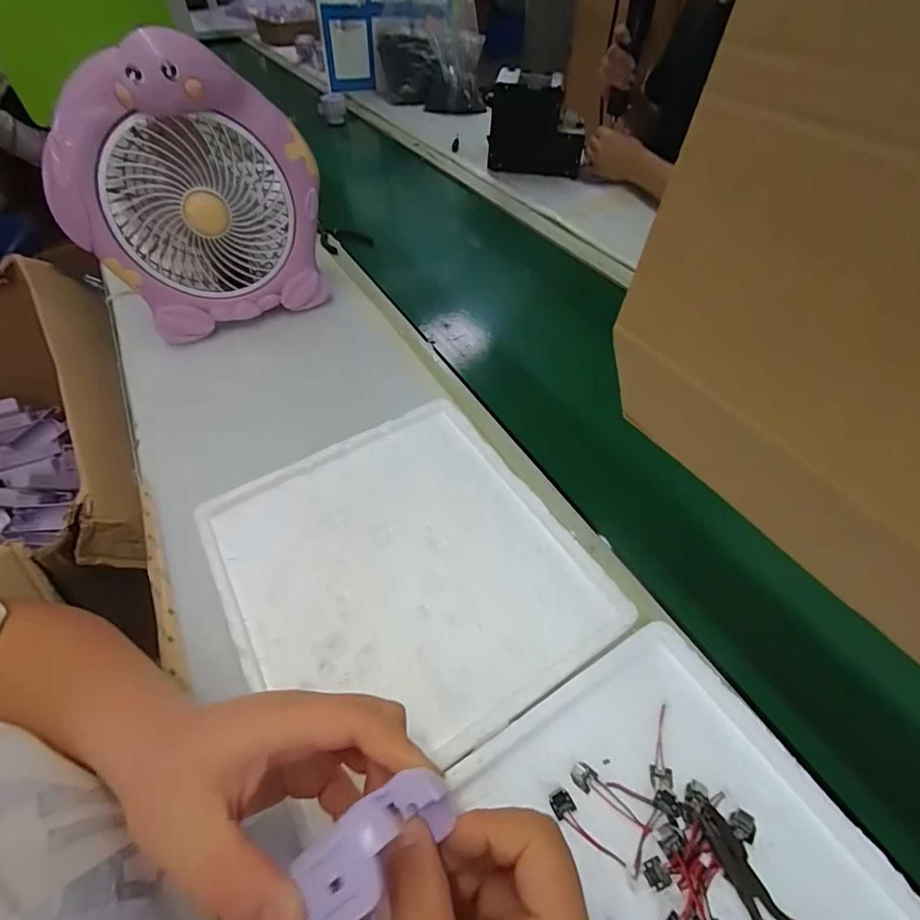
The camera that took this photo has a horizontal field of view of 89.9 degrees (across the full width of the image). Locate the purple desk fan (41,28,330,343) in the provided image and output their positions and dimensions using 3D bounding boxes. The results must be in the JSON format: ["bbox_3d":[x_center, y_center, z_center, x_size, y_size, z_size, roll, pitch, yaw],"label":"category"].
[{"bbox_3d":[-0.305,-0.299,0.544,0.261,0.268,0.145,-21,54,-16],"label":"purple desk fan"}]

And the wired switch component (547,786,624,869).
[{"bbox_3d":[0.069,0.206,0.256,0.013,0.004,0.045,-35,58,-22],"label":"wired switch component"}]

